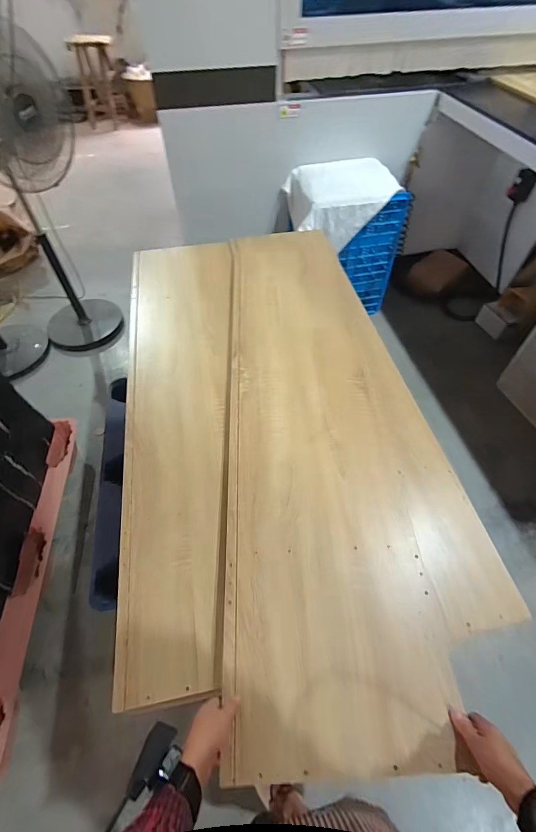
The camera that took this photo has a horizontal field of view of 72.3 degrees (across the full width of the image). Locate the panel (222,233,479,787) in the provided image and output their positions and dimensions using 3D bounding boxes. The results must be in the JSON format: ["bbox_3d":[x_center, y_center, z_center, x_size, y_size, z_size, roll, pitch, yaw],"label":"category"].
[{"bbox_3d":[0.077,-0.069,0.931,0.344,0.023,1.396,-3,53,-2],"label":"panel"}]

